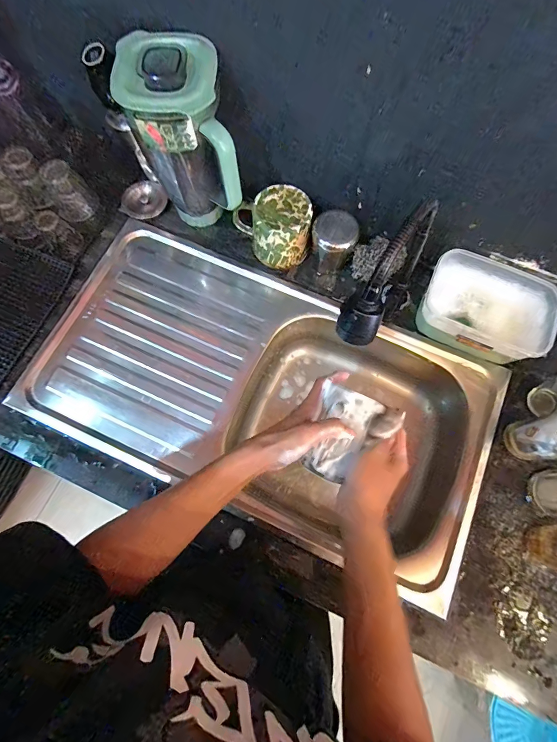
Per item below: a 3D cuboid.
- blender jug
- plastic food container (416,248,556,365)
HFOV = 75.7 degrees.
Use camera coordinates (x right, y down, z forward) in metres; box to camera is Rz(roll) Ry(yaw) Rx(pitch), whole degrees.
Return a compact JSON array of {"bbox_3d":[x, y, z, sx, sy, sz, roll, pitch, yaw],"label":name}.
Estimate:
[{"bbox_3d":[-0.142,-0.339,0.566,0.128,0.246,0.142,-15,75,-4],"label":"blender jug"},{"bbox_3d":[0.339,-0.102,0.592,0.199,0.080,0.134,23,76,6],"label":"plastic food container"}]

